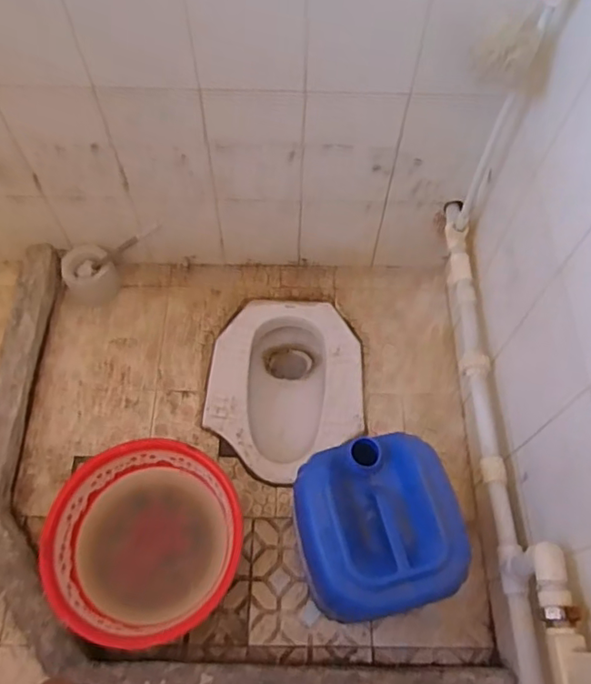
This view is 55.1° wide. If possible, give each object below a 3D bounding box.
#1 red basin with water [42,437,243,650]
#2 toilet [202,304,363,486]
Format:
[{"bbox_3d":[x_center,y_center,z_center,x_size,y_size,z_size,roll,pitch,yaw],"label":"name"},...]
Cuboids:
[{"bbox_3d":[-0.299,0.400,1.140,0.364,0.134,0.364,1,62,-1],"label":"red basin with water"},{"bbox_3d":[-0.027,0.133,1.448,0.375,0.160,0.461,3,62,0],"label":"toilet"}]

